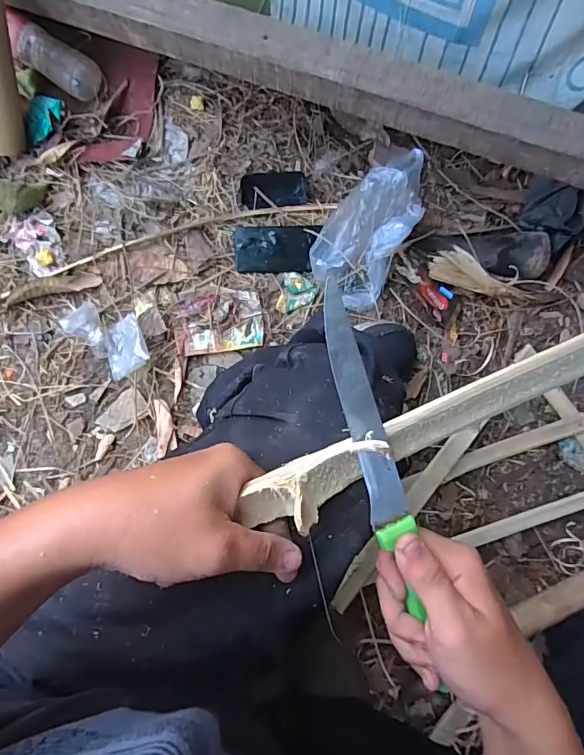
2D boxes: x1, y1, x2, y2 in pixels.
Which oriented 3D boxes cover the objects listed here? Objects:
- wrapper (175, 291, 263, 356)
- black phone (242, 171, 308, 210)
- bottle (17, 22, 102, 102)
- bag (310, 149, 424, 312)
[{"bbox_3d":[-0.117,-0.090,0.760,0.136,0.007,0.096,-8,82,-3],"label":"wrapper"},{"bbox_3d":[-0.029,-0.312,0.777,0.106,0.012,0.055,-7,103,-4],"label":"black phone"},{"bbox_3d":[-0.385,-0.524,0.777,0.126,0.058,0.065,32,82,3],"label":"bottle"},{"bbox_3d":[0.136,-0.239,0.742,0.126,0.100,0.235,37,83,4],"label":"bag"}]

